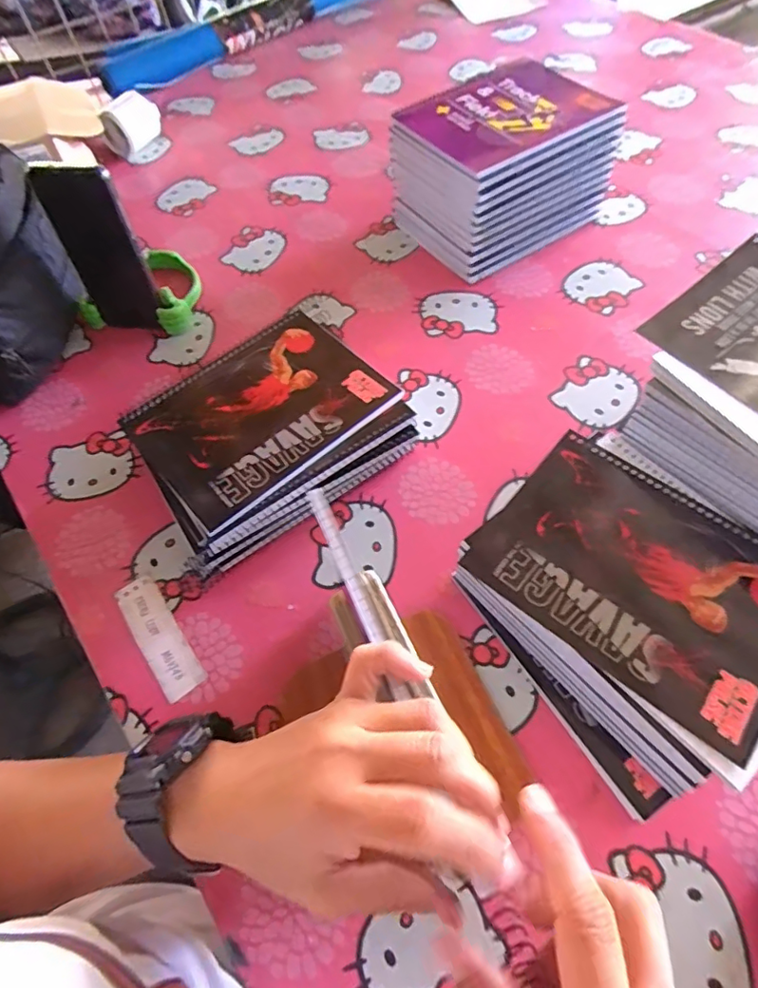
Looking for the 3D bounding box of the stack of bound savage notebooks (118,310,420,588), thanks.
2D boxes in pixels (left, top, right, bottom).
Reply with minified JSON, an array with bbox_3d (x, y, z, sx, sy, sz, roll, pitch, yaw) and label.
[{"bbox_3d":[-0.097,-0.056,0.481,0.206,0.054,0.166,-31,62,-14],"label":"stack of bound savage notebooks"}]

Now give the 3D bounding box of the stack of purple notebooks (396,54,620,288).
[{"bbox_3d":[0.137,-0.369,0.614,0.192,0.121,0.163,-32,62,-15],"label":"stack of purple notebooks"}]

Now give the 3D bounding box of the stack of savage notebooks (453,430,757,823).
[{"bbox_3d":[0.176,0.075,0.382,0.174,0.059,0.209,-37,64,-17],"label":"stack of savage notebooks"}]

